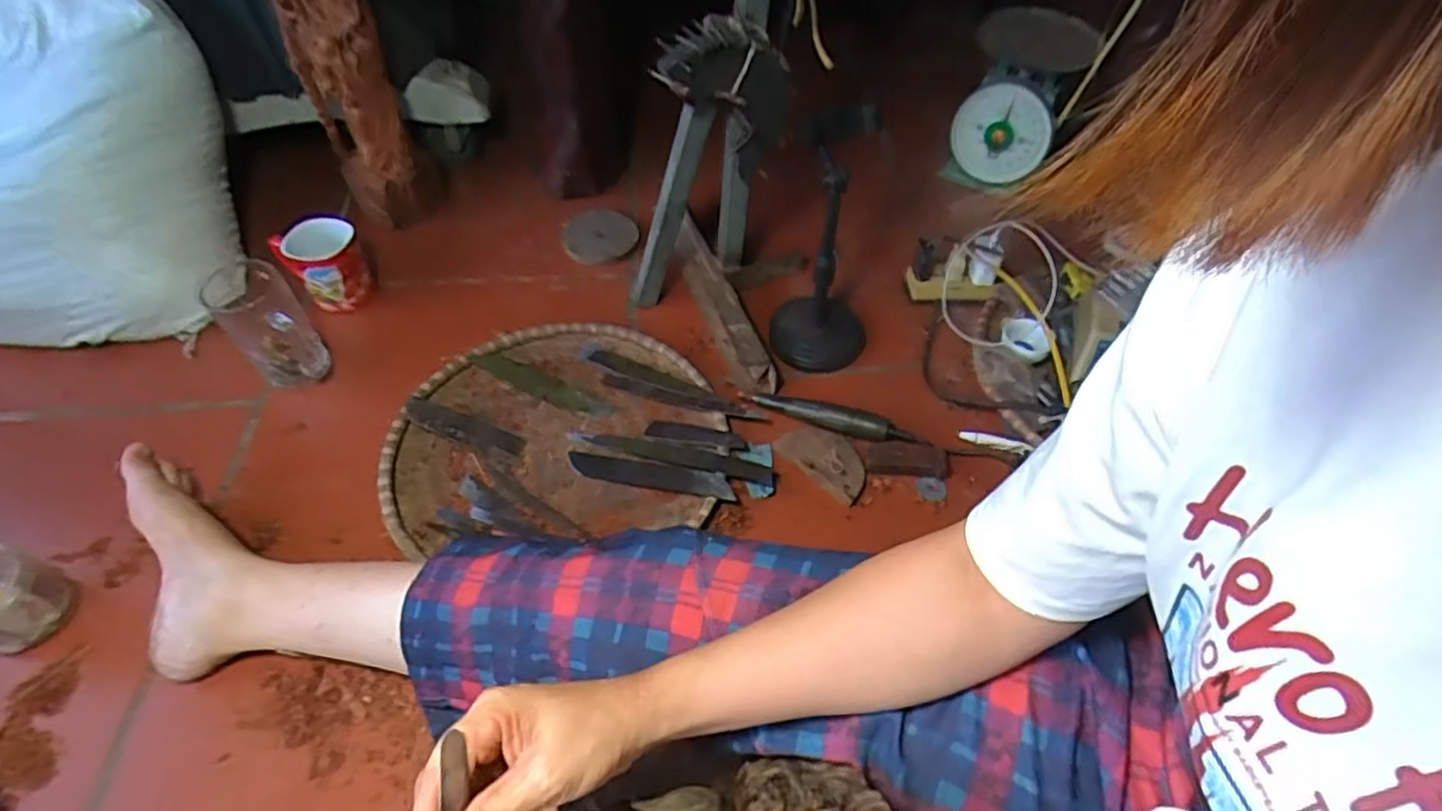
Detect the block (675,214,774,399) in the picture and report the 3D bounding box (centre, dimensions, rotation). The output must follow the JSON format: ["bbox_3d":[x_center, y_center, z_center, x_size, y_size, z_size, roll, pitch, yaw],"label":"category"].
[{"bbox_3d":[-0.004,-0.133,0.831,0.041,0.044,0.276,-18,53,-11],"label":"block"}]

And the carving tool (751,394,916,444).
[{"bbox_3d":[0.119,0.011,0.736,0.172,0.029,0.034,16,54,15],"label":"carving tool"}]

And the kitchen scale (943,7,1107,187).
[{"bbox_3d":[0.409,-0.422,0.946,0.136,0.178,0.189,23,56,19],"label":"kitchen scale"}]

